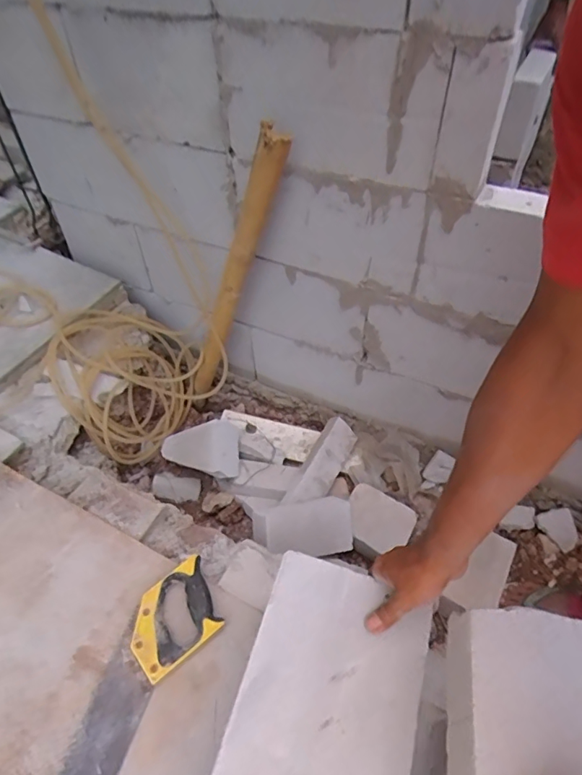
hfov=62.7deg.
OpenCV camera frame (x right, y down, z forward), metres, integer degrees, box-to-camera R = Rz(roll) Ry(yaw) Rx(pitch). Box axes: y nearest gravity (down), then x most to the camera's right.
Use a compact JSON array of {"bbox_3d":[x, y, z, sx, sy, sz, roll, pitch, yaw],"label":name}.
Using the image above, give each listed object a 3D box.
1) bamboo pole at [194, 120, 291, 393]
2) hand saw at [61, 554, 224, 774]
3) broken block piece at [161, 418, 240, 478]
[{"bbox_3d":[-0.127,-0.194,0.985,0.049,0.691,0.058,28,51,-1],"label":"bamboo pole"},{"bbox_3d":[-0.225,0.456,0.574,0.113,0.041,0.516,15,49,15],"label":"hand saw"},{"bbox_3d":[-0.202,0.146,1.078,0.174,0.086,0.137,-10,47,-7],"label":"broken block piece"}]

